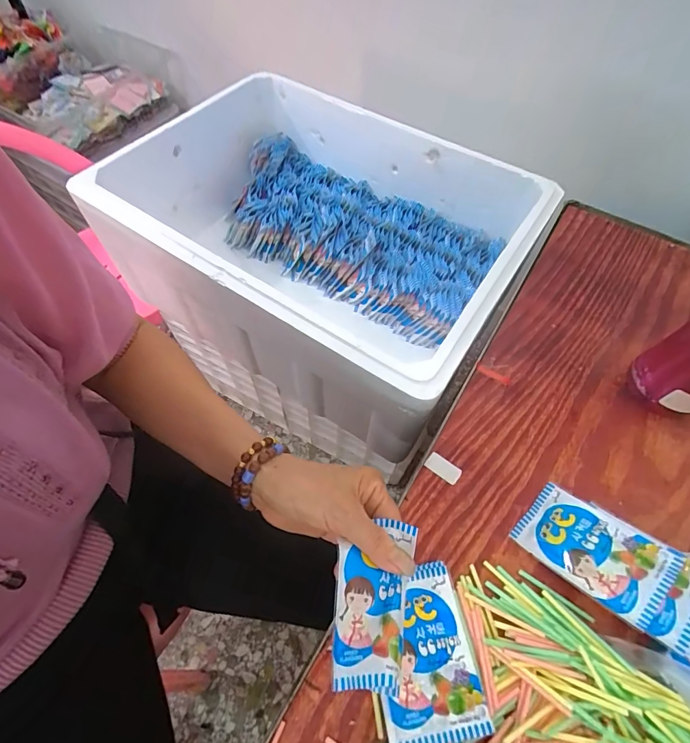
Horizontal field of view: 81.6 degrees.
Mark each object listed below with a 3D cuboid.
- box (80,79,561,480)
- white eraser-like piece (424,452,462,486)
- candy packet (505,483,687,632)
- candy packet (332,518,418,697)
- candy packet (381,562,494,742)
[{"bbox_3d":[-0.042,-0.207,0.635,0.582,0.209,0.422,31,65,16],"label":"box"},{"bbox_3d":[0.092,0.091,0.376,0.033,0.004,0.017,32,65,16],"label":"white eraser-like piece"},{"bbox_3d":[0.200,0.142,0.326,0.066,0.008,0.101,-44,45,-16],"label":"candy packet"},{"bbox_3d":[0.021,0.147,0.259,0.054,0.034,0.094,2,61,1],"label":"candy packet"},{"bbox_3d":[0.059,0.207,0.300,0.069,0.017,0.109,-6,61,-4],"label":"candy packet"}]

